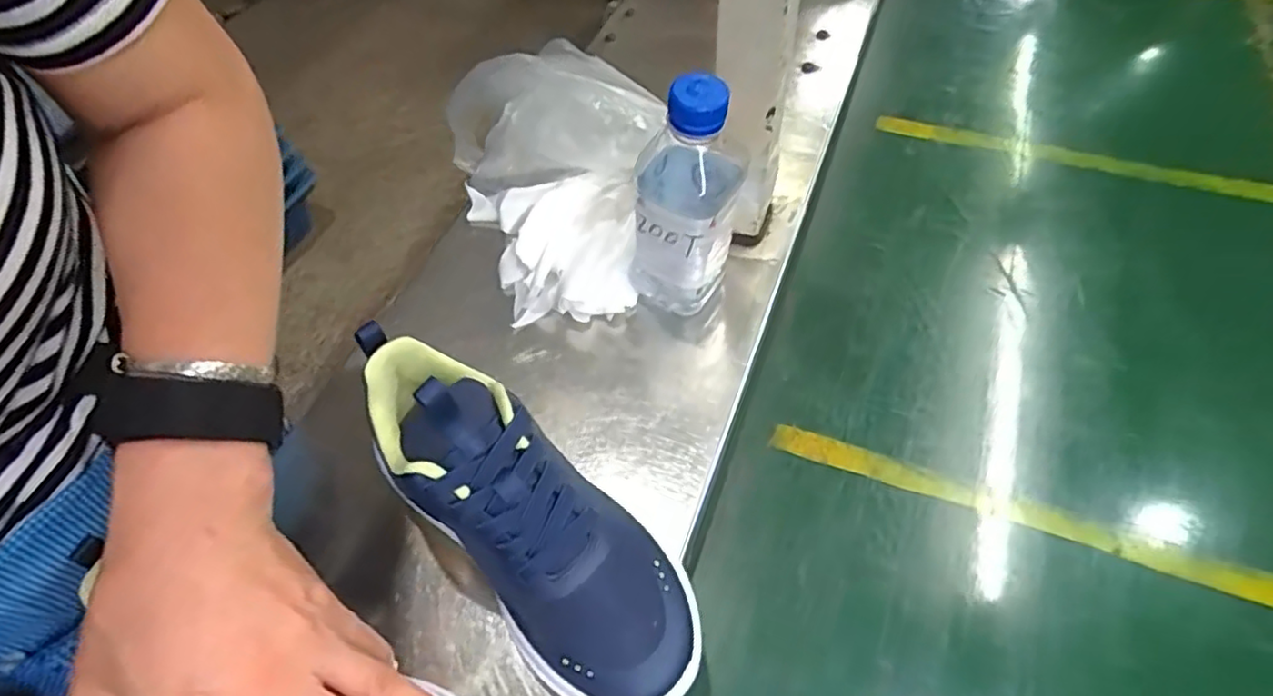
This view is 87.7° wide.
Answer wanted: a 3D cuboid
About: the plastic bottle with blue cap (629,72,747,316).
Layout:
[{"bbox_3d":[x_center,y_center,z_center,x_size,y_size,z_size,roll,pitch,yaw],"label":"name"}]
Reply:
[{"bbox_3d":[0.032,-0.092,0.420,0.071,0.163,0.065,9,55,12],"label":"plastic bottle with blue cap"}]

